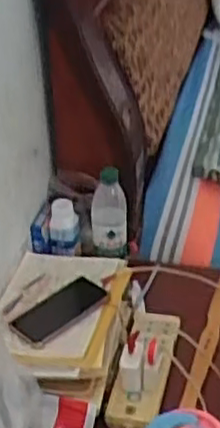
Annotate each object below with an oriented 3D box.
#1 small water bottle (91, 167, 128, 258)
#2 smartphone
[{"bbox_3d":[-0.002,-0.003,1.299,0.066,0.170,0.055,-1,12,1],"label":"small water bottle"},{"bbox_3d":[-0.078,0.155,1.146,0.153,0.011,0.069,-30,55,-20],"label":"smartphone"}]

